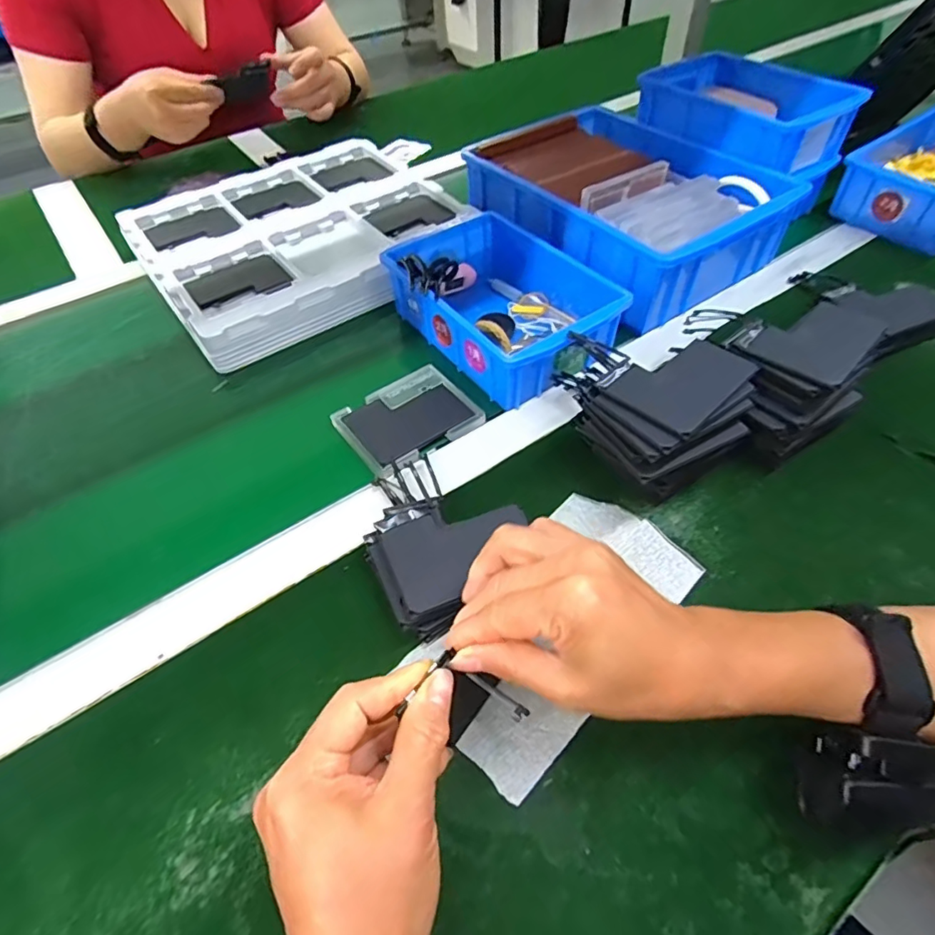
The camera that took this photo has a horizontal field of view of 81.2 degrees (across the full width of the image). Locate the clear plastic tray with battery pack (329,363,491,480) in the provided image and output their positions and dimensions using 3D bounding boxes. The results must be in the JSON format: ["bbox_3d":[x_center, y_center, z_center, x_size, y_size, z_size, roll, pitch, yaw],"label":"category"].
[{"bbox_3d":[-0.048,-0.040,0.452,0.103,0.017,0.088,-35,58,-23],"label":"clear plastic tray with battery pack"}]

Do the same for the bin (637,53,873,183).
[{"bbox_3d":[0.293,-0.381,0.584,0.137,0.057,0.200,-25,54,-17],"label":"bin"}]

